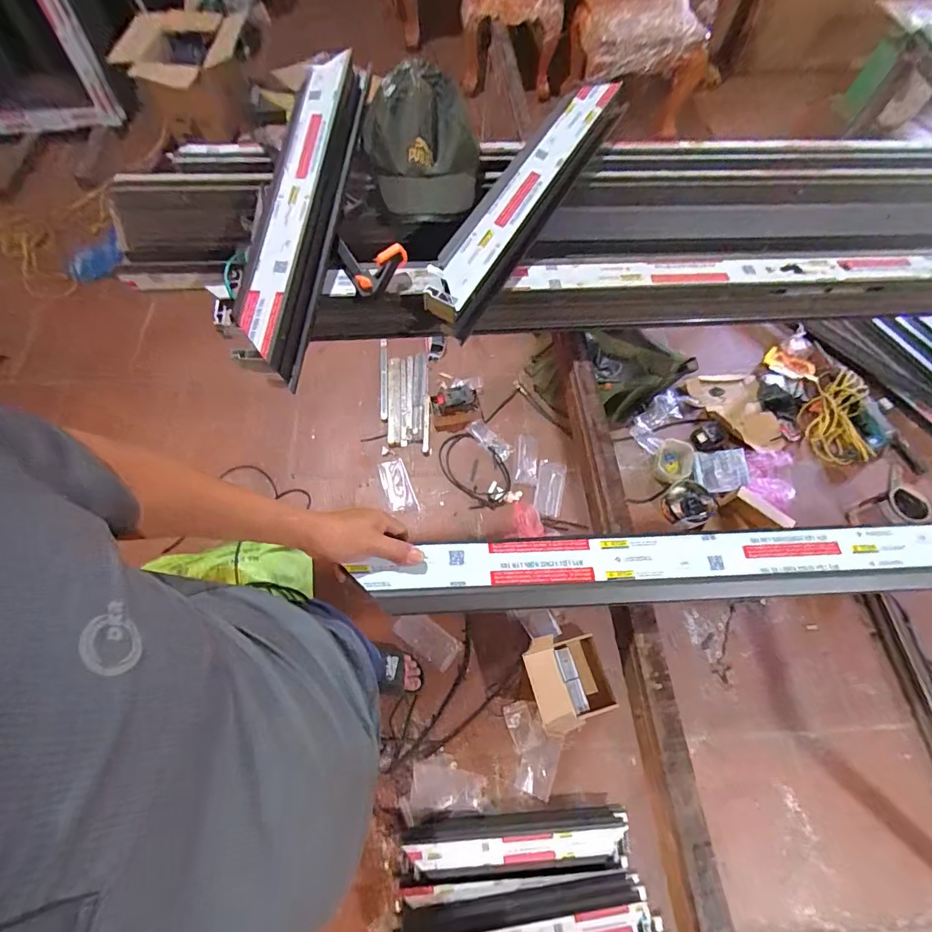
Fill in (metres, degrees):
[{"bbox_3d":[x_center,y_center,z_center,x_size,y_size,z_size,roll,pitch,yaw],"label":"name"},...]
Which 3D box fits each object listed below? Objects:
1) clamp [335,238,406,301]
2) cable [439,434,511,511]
[{"bbox_3d":[-0.130,-0.264,0.642,0.092,0.045,0.069,1,64,-2],"label":"clamp"},{"bbox_3d":[0.036,0.009,1.545,0.190,0.033,0.294,-30,69,-15],"label":"cable"}]

